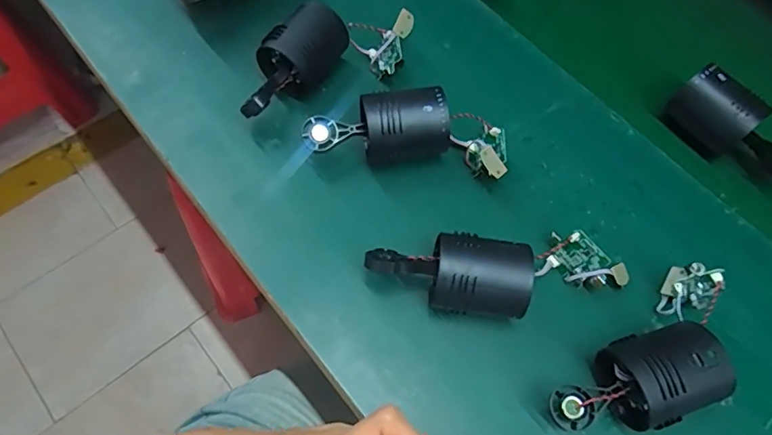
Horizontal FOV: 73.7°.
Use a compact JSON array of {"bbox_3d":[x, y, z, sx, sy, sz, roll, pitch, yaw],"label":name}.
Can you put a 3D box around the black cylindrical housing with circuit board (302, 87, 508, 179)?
[{"bbox_3d":[0.018,-0.068,0.421,0.158,0.057,0.053,8,65,1],"label":"black cylindrical housing with circuit board"}]

